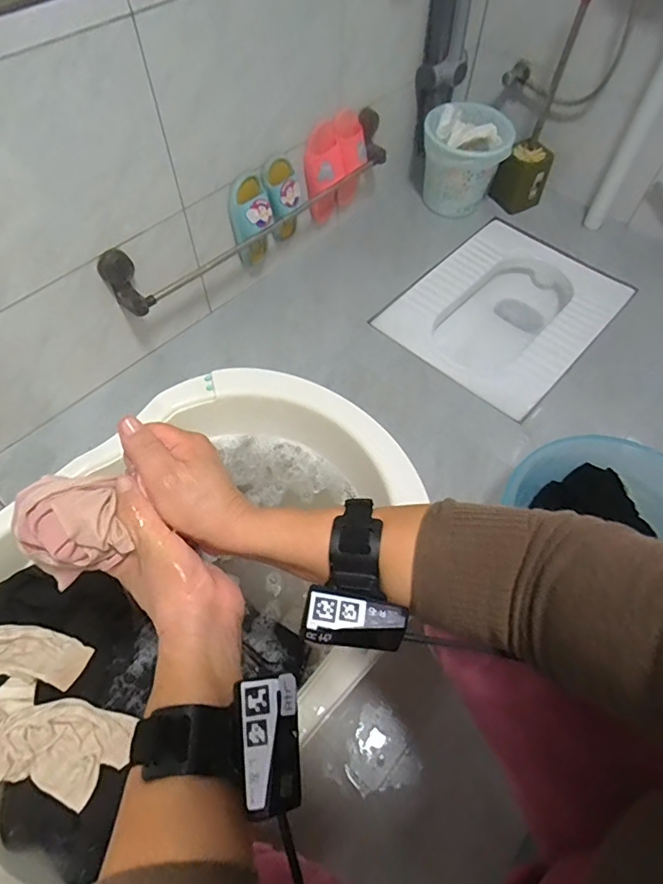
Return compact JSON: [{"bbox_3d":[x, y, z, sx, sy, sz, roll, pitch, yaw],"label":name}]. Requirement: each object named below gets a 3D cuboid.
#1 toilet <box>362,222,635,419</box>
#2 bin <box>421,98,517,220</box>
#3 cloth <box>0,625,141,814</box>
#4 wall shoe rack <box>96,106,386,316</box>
[{"bbox_3d":[0.439,-0.294,1.308,0.423,0.196,0.569,39,66,20],"label":"toilet"},{"bbox_3d":[0.362,-0.771,1.355,0.229,0.200,0.221,13,59,7],"label":"bin"},{"bbox_3d":[-0.365,0.331,0.606,0.217,0.046,0.186,12,64,-14],"label":"cloth"},{"bbox_3d":[-0.132,-0.511,1.078,0.078,0.128,0.791,39,66,20],"label":"wall shoe rack"}]

